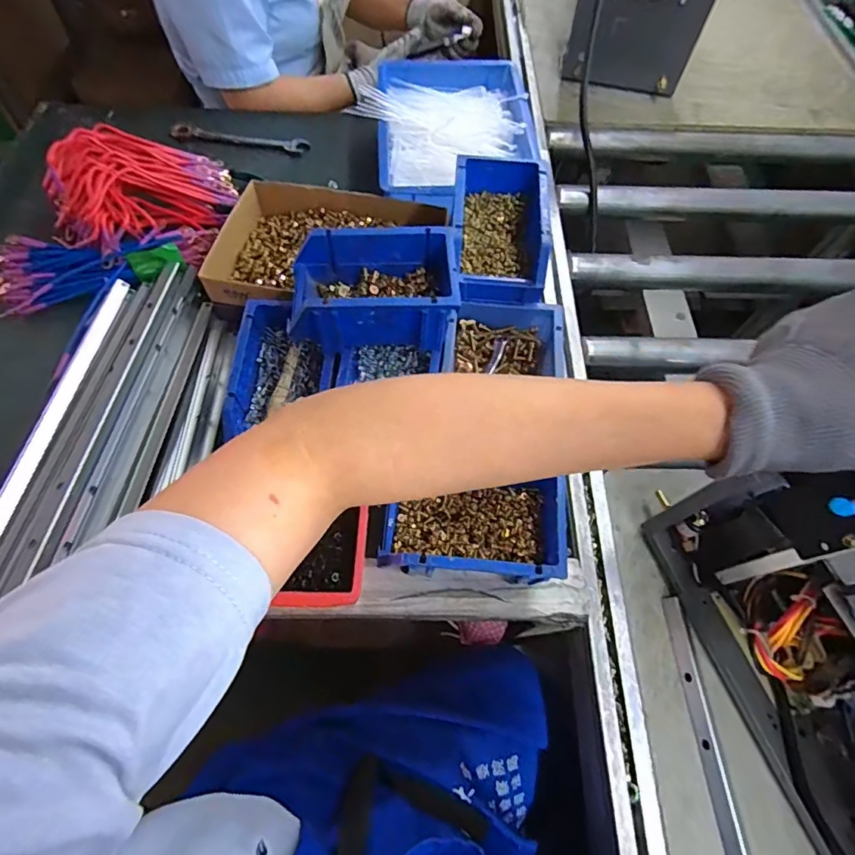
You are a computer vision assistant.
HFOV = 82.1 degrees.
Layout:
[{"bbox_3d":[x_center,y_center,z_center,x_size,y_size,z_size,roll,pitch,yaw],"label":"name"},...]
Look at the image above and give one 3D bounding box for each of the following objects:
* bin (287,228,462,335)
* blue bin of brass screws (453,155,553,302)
[{"bbox_3d":[-0.051,-0.141,0.480,0.157,0.059,0.102,-3,63,-3],"label":"bin"},{"bbox_3d":[0.078,-0.220,0.533,0.100,0.057,0.172,5,63,0],"label":"blue bin of brass screws"}]

